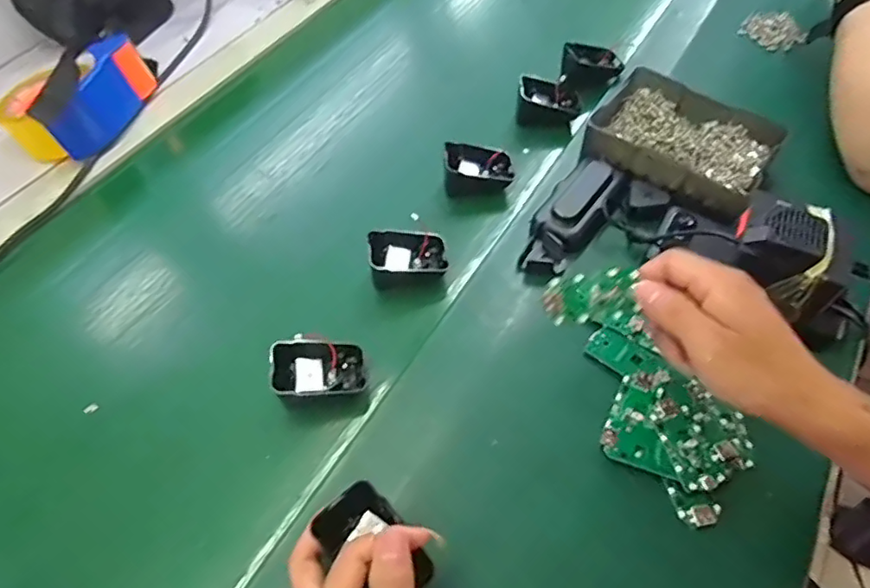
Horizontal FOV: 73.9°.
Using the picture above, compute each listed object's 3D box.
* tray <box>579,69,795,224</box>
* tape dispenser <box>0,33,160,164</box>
[{"bbox_3d":[0.238,-0.148,0.565,0.169,0.042,0.131,34,63,26],"label":"tray"},{"bbox_3d":[-0.395,-0.220,0.639,0.102,0.068,0.161,17,57,16],"label":"tape dispenser"}]

